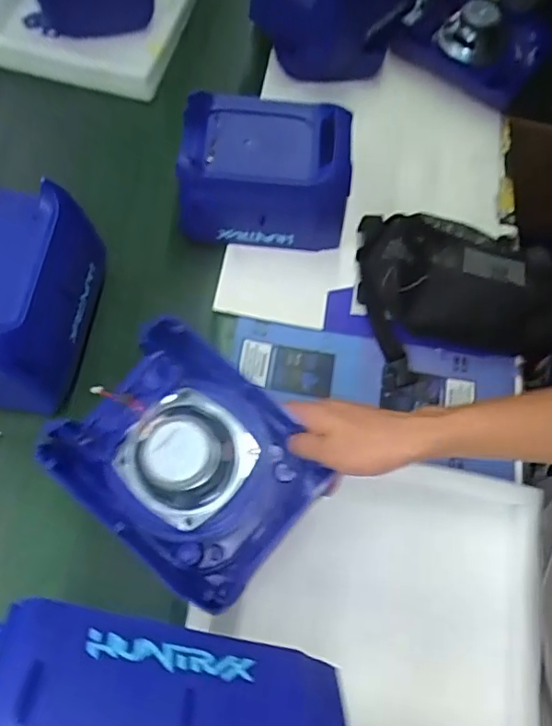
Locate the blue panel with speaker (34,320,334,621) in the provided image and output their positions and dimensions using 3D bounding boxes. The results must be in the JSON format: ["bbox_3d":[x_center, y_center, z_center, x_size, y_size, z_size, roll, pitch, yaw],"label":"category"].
[{"bbox_3d":[-0.076,0.085,0.506,0.209,0.088,0.172,38,70,12],"label":"blue panel with speaker"}]

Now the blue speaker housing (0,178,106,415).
[{"bbox_3d":[-0.290,-0.077,0.605,0.150,0.117,0.209,10,67,1],"label":"blue speaker housing"}]

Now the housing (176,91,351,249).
[{"bbox_3d":[-0.015,-0.243,0.729,0.209,0.159,0.144,7,67,0],"label":"housing"}]

